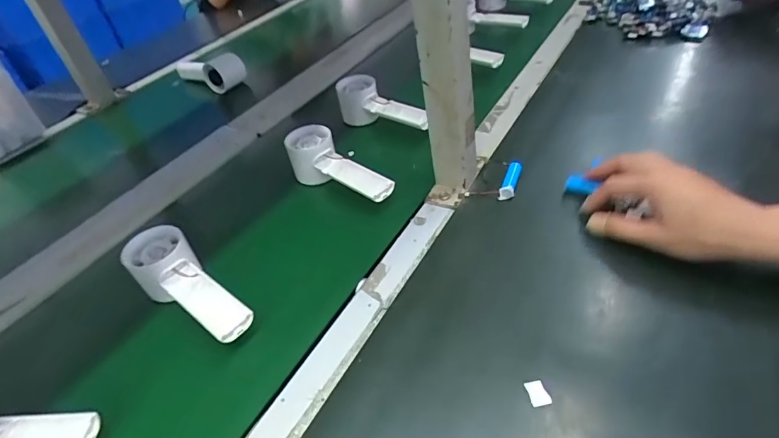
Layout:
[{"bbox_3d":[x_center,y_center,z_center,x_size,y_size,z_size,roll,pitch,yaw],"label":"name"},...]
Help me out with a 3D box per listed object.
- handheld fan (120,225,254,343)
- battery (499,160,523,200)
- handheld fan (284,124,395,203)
[{"bbox_3d":[-0.189,0.070,0.431,0.150,0.067,0.056,28,53,33],"label":"handheld fan"},{"bbox_3d":[0.136,-0.044,0.503,0.016,0.016,0.048,14,60,22],"label":"battery"},{"bbox_3d":[-0.065,-0.062,0.549,0.053,0.050,0.158,-36,49,-27],"label":"handheld fan"}]

